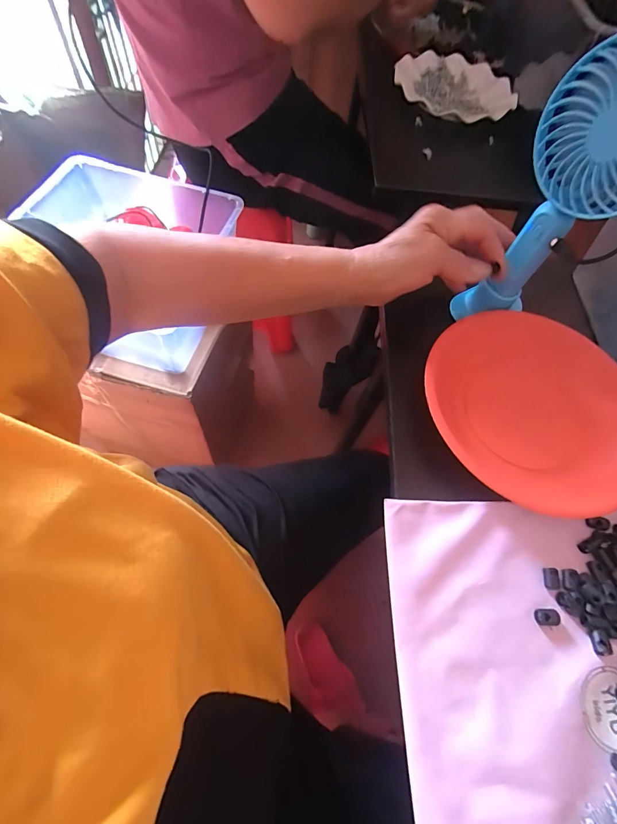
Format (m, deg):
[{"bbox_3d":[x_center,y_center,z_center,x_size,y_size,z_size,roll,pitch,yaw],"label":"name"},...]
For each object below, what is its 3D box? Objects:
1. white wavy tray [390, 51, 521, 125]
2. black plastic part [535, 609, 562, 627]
[{"bbox_3d":[0.225,-0.503,0.586,0.182,0.039,0.182,10,63,-2],"label":"white wavy tray"},{"bbox_3d":[0.171,0.147,0.267,0.016,0.005,0.011,2,64,-6],"label":"black plastic part"}]

